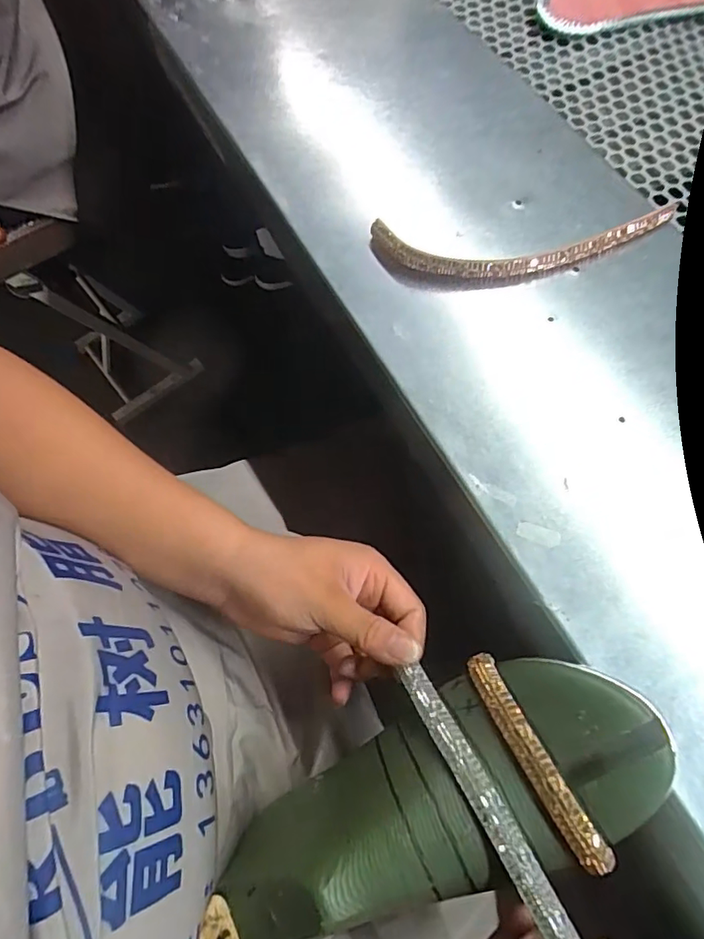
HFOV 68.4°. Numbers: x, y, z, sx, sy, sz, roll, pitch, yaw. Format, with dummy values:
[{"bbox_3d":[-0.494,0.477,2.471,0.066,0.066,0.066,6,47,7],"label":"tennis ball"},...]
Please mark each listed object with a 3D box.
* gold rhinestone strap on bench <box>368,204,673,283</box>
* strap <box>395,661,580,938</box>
[{"bbox_3d":[0.118,-0.151,0.348,0.203,0.018,0.048,-3,68,0],"label":"gold rhinestone strap on bench"},{"bbox_3d":[0.069,0.167,0.228,0.014,0.024,0.176,-27,56,-9],"label":"strap"}]

